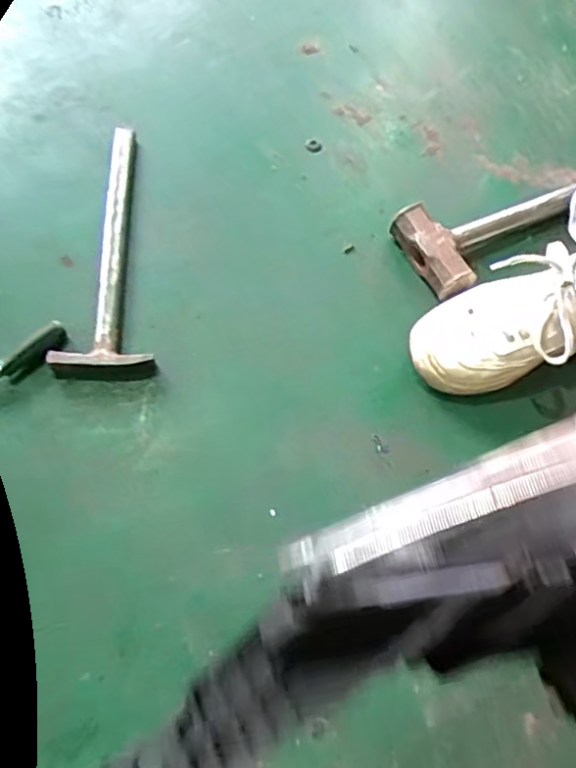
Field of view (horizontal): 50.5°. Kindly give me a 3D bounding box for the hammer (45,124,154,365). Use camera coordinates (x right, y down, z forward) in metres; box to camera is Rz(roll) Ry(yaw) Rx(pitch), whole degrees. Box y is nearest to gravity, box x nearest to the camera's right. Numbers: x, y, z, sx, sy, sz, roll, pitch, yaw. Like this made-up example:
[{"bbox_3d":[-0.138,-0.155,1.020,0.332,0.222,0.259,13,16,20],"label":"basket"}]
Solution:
[{"bbox_3d":[-0.190,-0.147,0.636,0.085,0.029,0.294,-3,66,-5],"label":"hammer"}]

